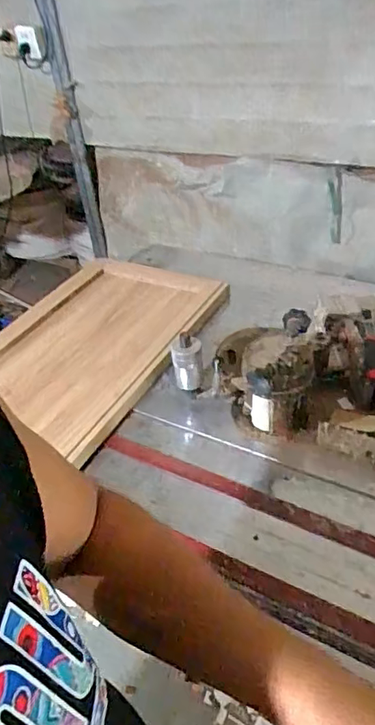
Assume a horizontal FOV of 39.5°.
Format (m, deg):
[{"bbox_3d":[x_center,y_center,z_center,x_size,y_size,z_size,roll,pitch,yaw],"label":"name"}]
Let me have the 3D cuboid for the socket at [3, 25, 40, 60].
[{"bbox_3d":[-0.451,-0.863,1.411,0.143,0.078,0.029,18,45,26],"label":"socket"}]

